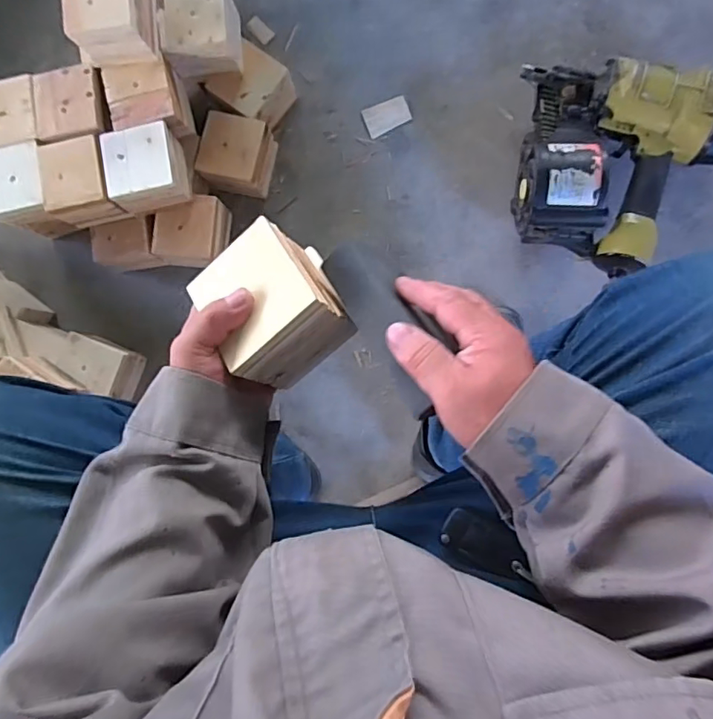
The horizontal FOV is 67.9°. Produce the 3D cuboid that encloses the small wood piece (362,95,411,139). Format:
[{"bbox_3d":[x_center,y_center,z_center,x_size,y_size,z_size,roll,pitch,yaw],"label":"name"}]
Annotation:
[{"bbox_3d":[0.050,-0.392,0.855,0.073,0.009,0.047,-20,85,4],"label":"small wood piece"}]

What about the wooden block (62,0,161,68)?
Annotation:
[{"bbox_3d":[-0.329,-0.453,0.695,0.111,0.081,0.110,-1,87,6],"label":"wooden block"}]

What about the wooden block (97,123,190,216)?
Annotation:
[{"bbox_3d":[-0.298,-0.268,0.768,0.097,0.084,0.102,-11,86,5],"label":"wooden block"}]

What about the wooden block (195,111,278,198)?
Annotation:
[{"bbox_3d":[-0.186,-0.315,0.829,0.100,0.072,0.105,11,88,6],"label":"wooden block"}]

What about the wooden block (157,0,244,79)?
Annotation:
[{"bbox_3d":[-0.220,-0.463,0.759,0.097,0.076,0.112,0,87,6],"label":"wooden block"}]

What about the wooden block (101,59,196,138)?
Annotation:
[{"bbox_3d":[-0.296,-0.363,0.763,0.096,0.078,0.093,-11,86,5],"label":"wooden block"}]

